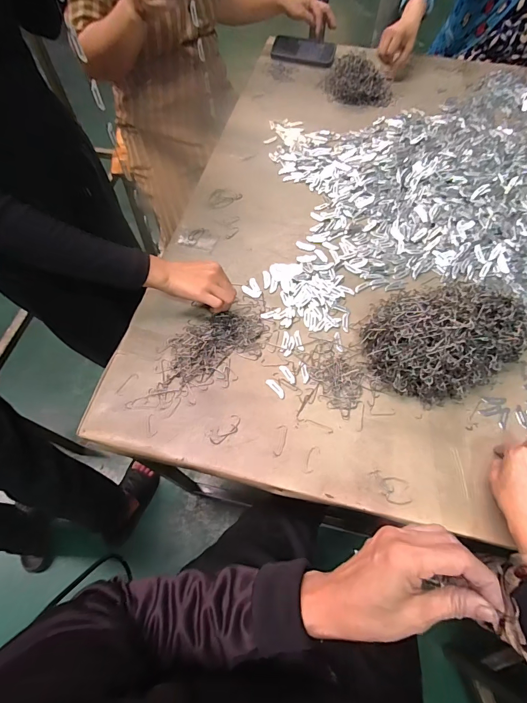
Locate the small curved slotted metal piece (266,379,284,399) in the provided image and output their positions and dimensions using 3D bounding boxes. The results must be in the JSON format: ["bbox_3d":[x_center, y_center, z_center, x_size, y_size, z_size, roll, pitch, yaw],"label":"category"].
[{"bbox_3d":[0.019,0.054,0.531,0.011,0.004,0.036,-38,69,-17],"label":"small curved slotted metal piece"}]

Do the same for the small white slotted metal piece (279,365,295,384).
[{"bbox_3d":[0.037,0.034,0.545,0.012,0.004,0.035,-32,67,-15],"label":"small white slotted metal piece"}]

